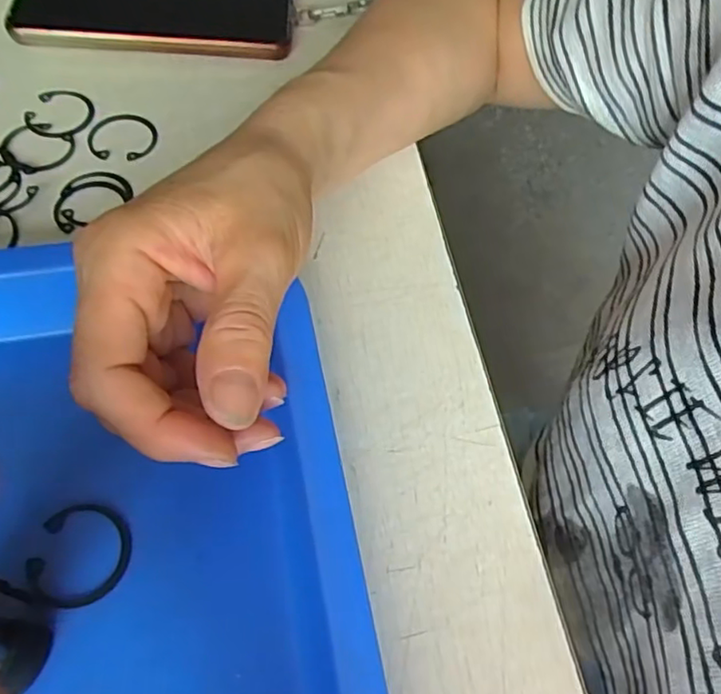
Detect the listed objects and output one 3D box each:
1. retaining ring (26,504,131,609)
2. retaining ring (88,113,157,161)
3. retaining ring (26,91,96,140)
[{"bbox_3d":[-0.102,0.075,0.222,0.034,0.004,0.036,3,59,-5],"label":"retaining ring"},{"bbox_3d":[-0.128,-0.114,0.329,0.035,0.004,0.034,-1,61,-4],"label":"retaining ring"},{"bbox_3d":[-0.164,-0.128,0.335,0.035,0.004,0.038,2,61,-3],"label":"retaining ring"}]

